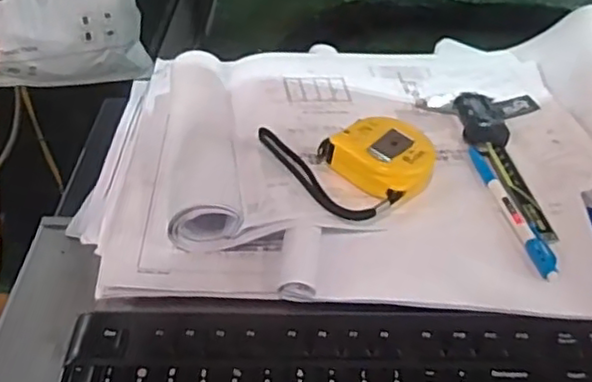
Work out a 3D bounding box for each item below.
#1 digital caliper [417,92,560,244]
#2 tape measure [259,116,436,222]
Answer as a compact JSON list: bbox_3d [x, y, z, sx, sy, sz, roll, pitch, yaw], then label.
[{"bbox_3d":[0.179,-0.035,0.519,0.094,0.014,0.181,-15,44,-15],"label":"digital caliper"},{"bbox_3d":[0.041,-0.030,0.489,0.088,0.027,0.109,-27,48,-25],"label":"tape measure"}]

